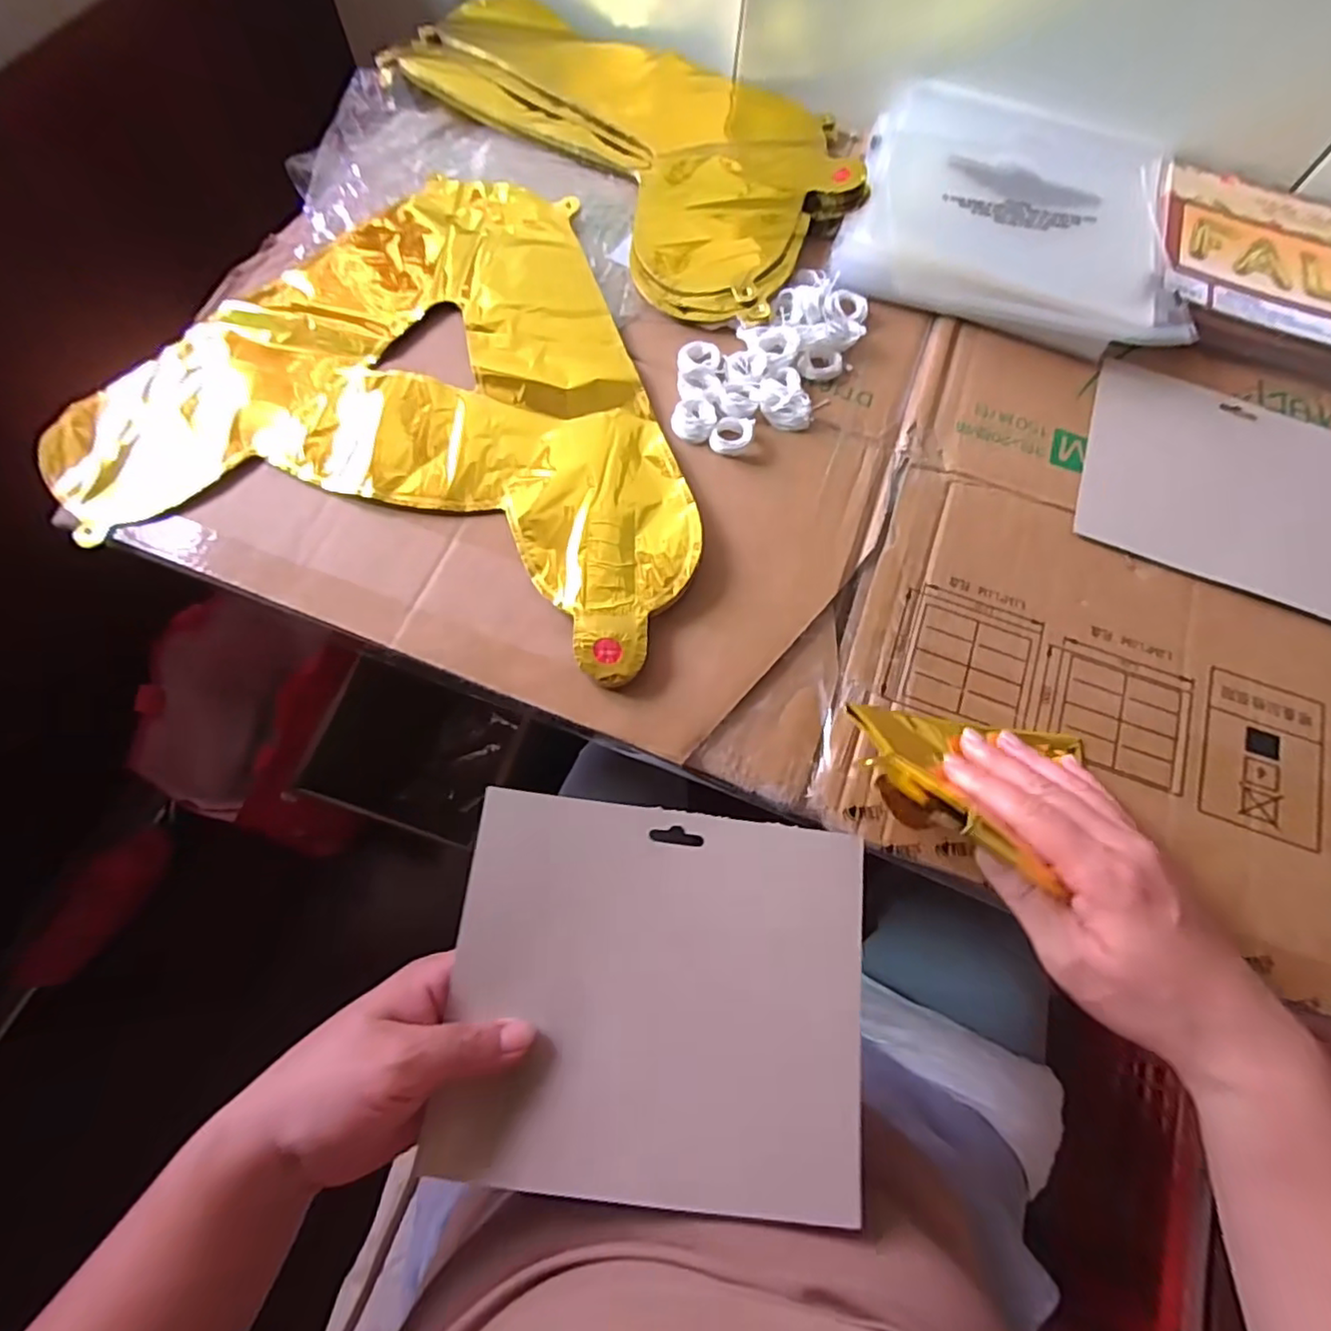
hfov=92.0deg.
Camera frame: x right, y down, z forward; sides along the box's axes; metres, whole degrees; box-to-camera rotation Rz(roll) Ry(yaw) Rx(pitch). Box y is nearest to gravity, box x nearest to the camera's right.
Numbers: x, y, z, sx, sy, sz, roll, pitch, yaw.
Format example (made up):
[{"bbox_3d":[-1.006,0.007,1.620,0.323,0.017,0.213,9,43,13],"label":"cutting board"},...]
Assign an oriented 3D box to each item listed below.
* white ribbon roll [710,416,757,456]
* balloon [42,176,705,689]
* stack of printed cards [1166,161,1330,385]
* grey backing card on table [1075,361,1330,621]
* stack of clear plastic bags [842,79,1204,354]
[{"bbox_3d":[0.042,-0.147,0.411,0.026,0.008,0.024,1,70,-2],"label":"white ribbon roll"},{"bbox_3d":[-0.149,-0.198,0.423,0.388,0.015,0.339,16,70,4],"label":"balloon"},{"bbox_3d":[0.462,-0.292,0.477,0.190,0.030,0.175,18,70,4],"label":"stack of printed cards"},{"bbox_3d":[0.373,-0.121,0.425,0.183,0.009,0.165,21,68,7],"label":"grey backing card on table"},{"bbox_3d":[0.257,-0.339,0.481,0.224,0.034,0.225,15,70,3],"label":"stack of clear plastic bags"}]

